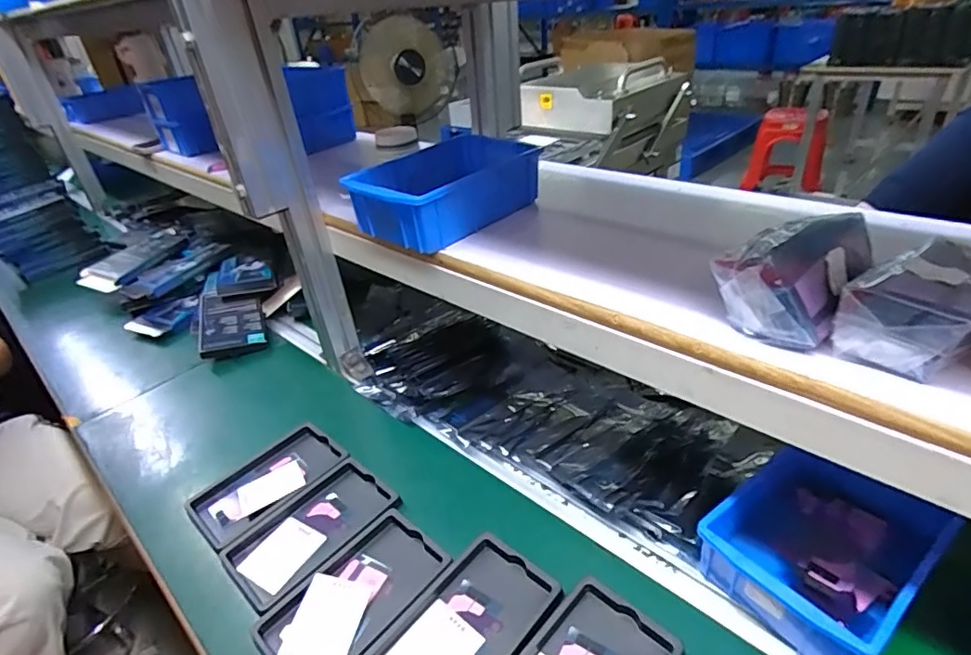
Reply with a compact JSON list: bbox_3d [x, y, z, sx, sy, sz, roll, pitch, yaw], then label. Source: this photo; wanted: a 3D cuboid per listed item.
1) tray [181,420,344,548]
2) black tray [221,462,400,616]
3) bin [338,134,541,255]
[{"bbox_3d":[-0.245,0.175,0.606,0.095,0.015,0.156,23,42,37],"label":"tray"},{"bbox_3d":[-0.175,0.208,0.548,0.100,0.022,0.158,25,43,39],"label":"black tray"},{"bbox_3d":[-0.045,-0.156,0.601,0.193,0.065,0.135,-31,40,-33],"label":"bin"}]

